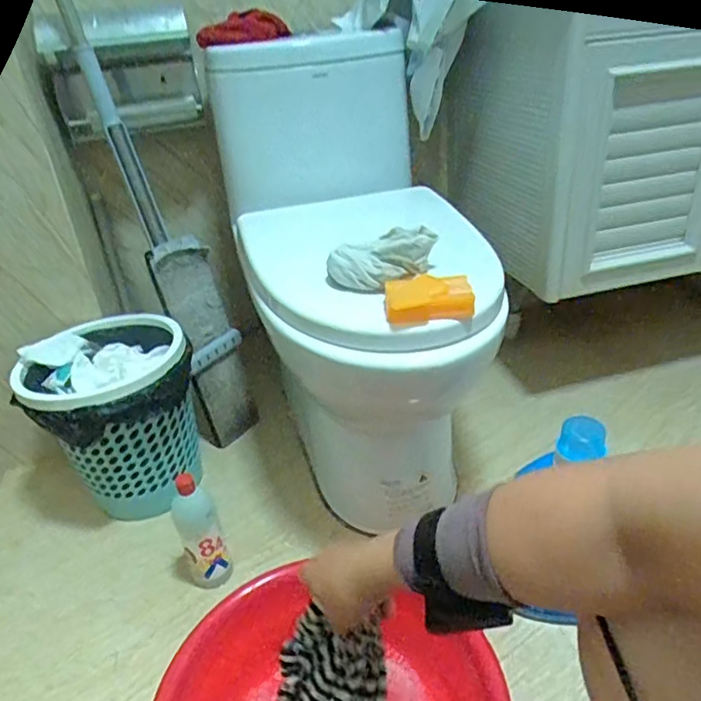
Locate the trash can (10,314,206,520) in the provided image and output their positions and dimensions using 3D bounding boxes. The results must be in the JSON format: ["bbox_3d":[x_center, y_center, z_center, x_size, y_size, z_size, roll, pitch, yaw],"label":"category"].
[{"bbox_3d":[-0.396,0.121,1.017,0.248,0.294,0.256,-4,30,2],"label":"trash can"}]

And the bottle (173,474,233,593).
[{"bbox_3d":[-0.220,0.263,0.848,0.060,0.201,0.056,-3,31,2],"label":"bottle"}]

